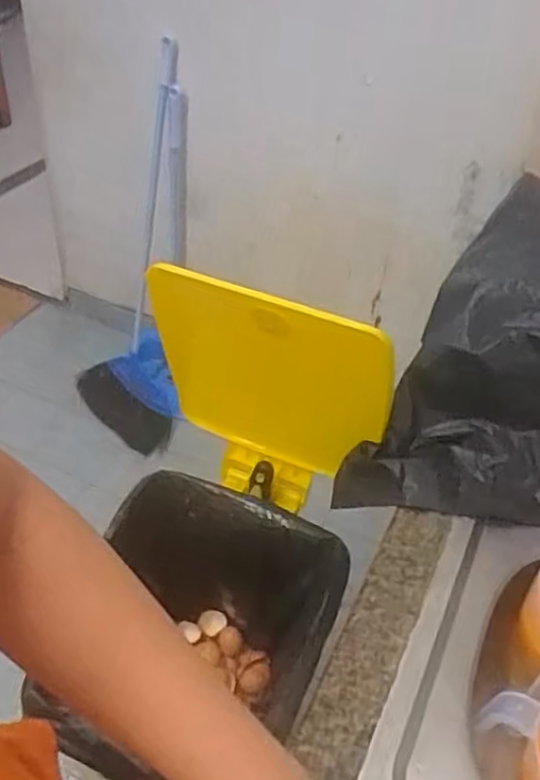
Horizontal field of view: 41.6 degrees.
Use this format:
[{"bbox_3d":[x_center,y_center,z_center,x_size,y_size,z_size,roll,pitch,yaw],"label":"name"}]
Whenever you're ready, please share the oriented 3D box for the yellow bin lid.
[{"bbox_3d":[0.005,0.017,0.939,0.299,0.429,0.033,12,54,16],"label":"yellow bin lid"}]

